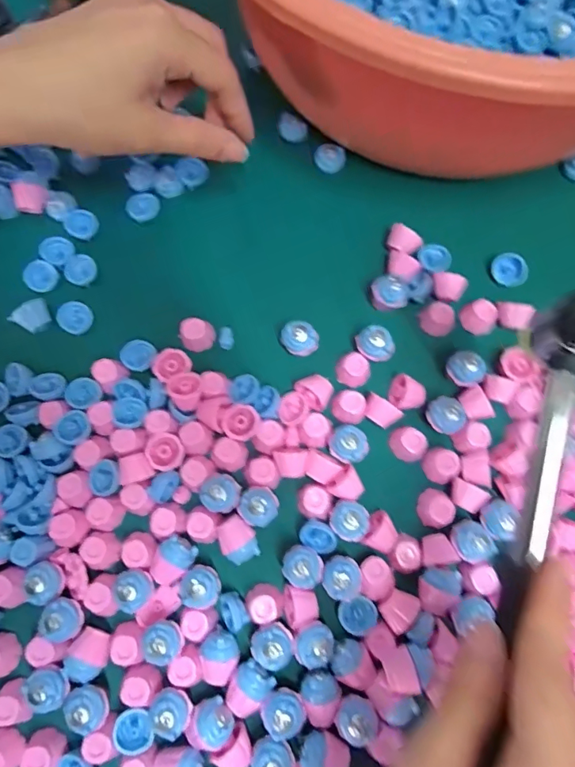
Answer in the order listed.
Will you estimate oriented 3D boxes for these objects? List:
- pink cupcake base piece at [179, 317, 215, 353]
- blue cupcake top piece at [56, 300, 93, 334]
[{"bbox_3d":[-0.055,-0.030,0.295,0.020,0.018,0.015,-19,76,-5],"label":"pink cupcake base piece"},{"bbox_3d":[-0.130,-0.040,0.296,0.017,0.008,0.019,43,79,11],"label":"blue cupcake top piece"}]

